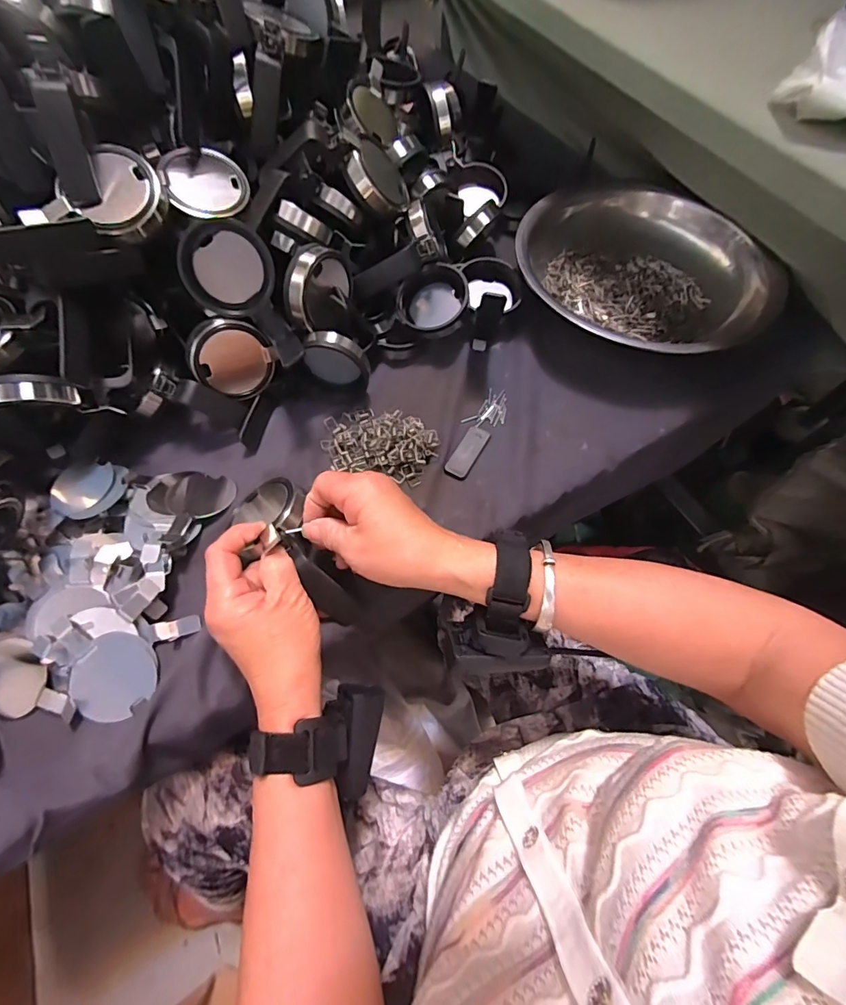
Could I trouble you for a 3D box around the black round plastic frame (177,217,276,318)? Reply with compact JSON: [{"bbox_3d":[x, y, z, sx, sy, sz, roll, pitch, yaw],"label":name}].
[{"bbox_3d":[-0.162,-0.194,0.378,0.070,0.070,0.013,-14,23,-8],"label":"black round plastic frame"}]

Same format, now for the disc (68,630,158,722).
[{"bbox_3d":[-0.225,0.127,0.332,0.054,0.004,0.057,2,78,-11],"label":"disc"}]

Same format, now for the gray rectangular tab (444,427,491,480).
[{"bbox_3d":[0.041,-0.047,0.423,0.022,0.004,0.058,28,66,12],"label":"gray rectangular tab"}]

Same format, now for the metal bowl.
[{"bbox_3d":[0.233,-0.243,0.491,0.243,0.056,0.243,0,64,-1],"label":"metal bowl"}]

